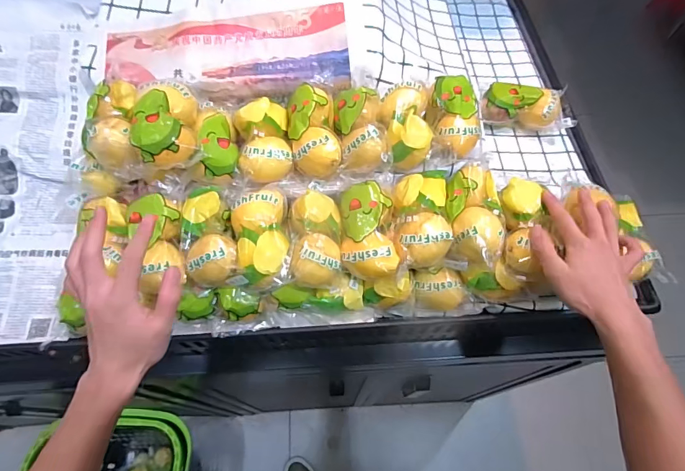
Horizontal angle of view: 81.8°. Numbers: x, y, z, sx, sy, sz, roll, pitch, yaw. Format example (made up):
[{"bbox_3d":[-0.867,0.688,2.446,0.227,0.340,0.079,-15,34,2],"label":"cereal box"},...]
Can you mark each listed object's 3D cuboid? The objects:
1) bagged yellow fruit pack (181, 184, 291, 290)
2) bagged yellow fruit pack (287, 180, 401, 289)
[{"bbox_3d":[-0.133,-0.002,0.504,0.128,0.048,0.128,0,62,-1],"label":"bagged yellow fruit pack"},{"bbox_3d":[0.000,-0.007,0.513,0.135,0.059,0.131,-4,62,-3],"label":"bagged yellow fruit pack"}]

